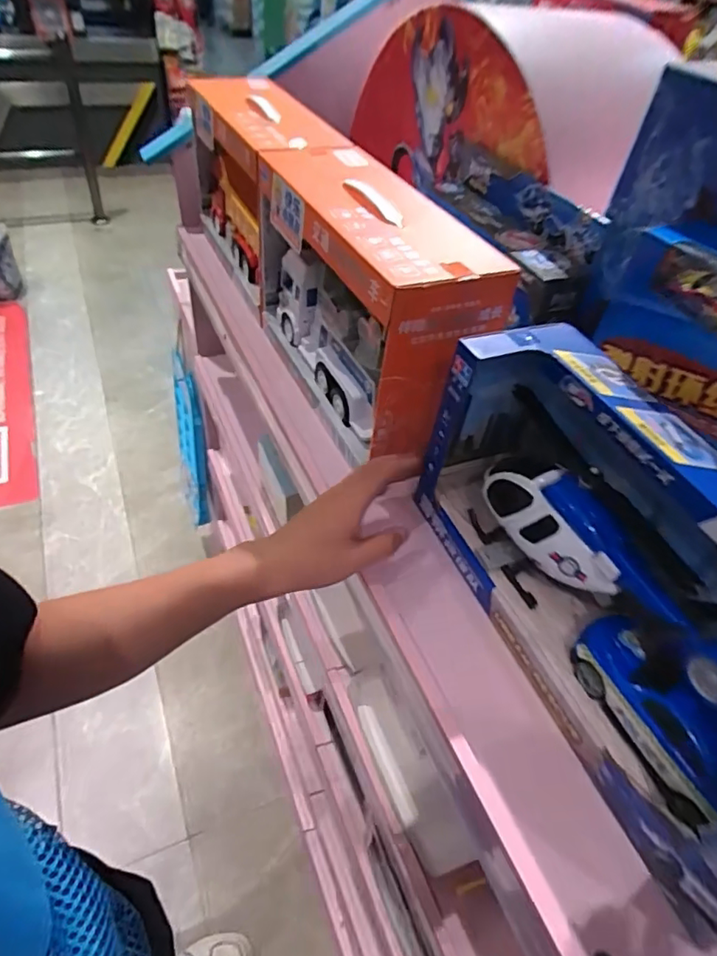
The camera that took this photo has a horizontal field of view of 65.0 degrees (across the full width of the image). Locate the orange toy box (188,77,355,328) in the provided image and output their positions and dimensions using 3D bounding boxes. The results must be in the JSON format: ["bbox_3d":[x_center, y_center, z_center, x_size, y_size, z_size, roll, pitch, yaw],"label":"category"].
[{"bbox_3d":[-0.143,-0.432,0.847,0.132,0.229,0.344,-15,49,-21],"label":"orange toy box"}]

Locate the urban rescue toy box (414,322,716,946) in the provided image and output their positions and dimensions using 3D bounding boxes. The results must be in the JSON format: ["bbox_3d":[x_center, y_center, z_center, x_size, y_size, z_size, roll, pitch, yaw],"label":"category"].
[{"bbox_3d":[0.195,0.075,0.415,0.119,0.191,0.389,-14,49,-20],"label":"urban rescue toy box"}]

